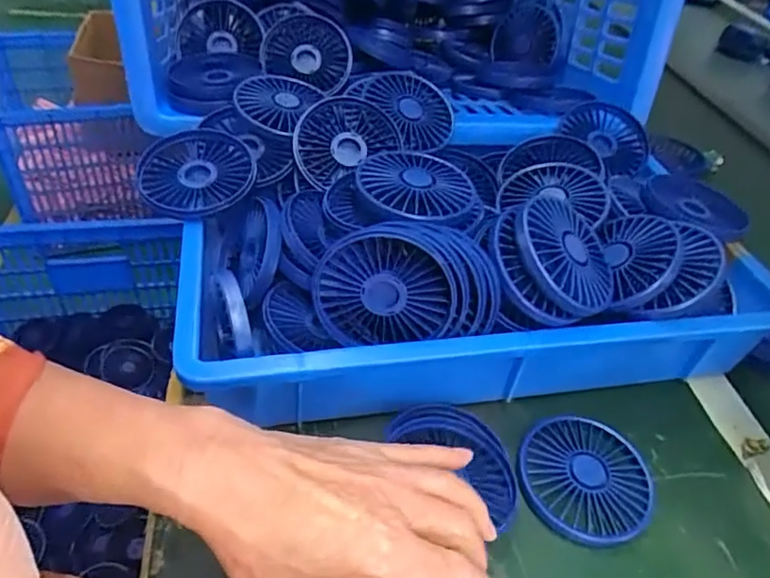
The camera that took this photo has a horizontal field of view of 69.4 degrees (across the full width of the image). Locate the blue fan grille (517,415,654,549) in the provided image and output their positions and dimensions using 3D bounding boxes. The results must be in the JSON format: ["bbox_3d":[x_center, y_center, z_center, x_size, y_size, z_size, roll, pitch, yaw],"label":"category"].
[{"bbox_3d":[0.134,0.124,0.372,0.084,0.013,0.092,4,44,-3],"label":"blue fan grille"}]

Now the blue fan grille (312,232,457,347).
[{"bbox_3d":[-0.002,-0.001,0.354,0.089,0.077,0.020,-13,26,17],"label":"blue fan grille"}]

